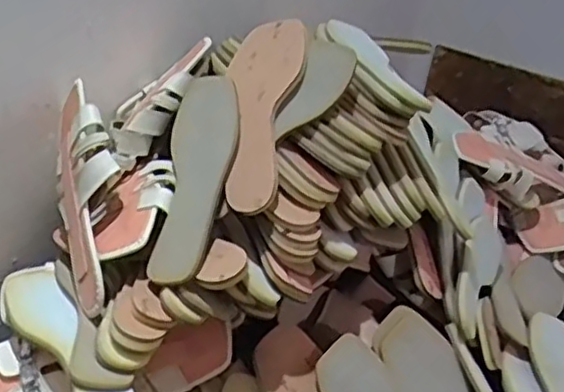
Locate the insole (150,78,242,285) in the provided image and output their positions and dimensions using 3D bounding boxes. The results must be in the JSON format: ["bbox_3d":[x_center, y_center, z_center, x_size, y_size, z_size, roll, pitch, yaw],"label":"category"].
[{"bbox_3d":[-0.086,-0.023,0.693,0.087,0.011,0.229,-14,59,31],"label":"insole"}]

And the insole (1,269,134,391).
[{"bbox_3d":[-0.211,0.140,0.652,0.060,0.022,0.261,-14,35,-34],"label":"insole"}]

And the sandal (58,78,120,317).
[{"bbox_3d":[-0.198,0.000,0.699,0.058,0.242,0.076,-2,-16,-17],"label":"sandal"}]

